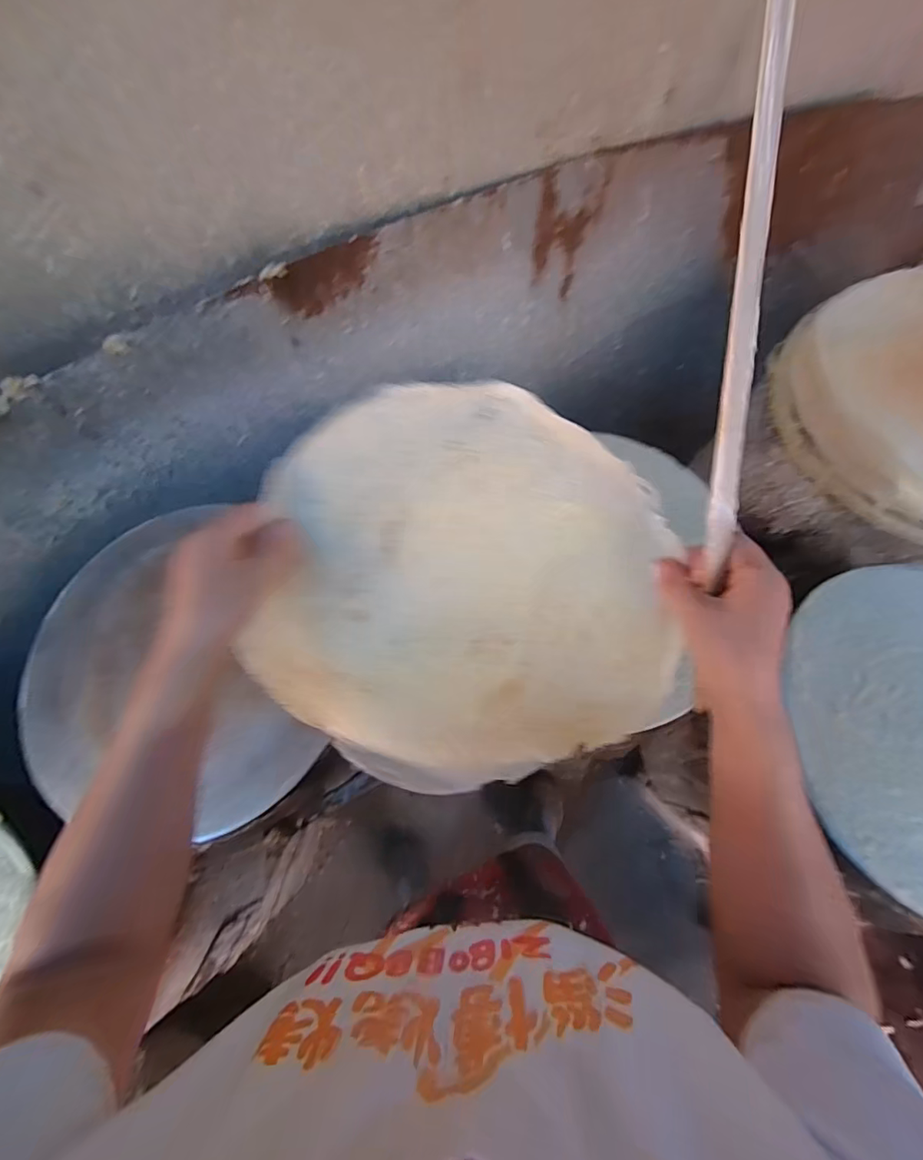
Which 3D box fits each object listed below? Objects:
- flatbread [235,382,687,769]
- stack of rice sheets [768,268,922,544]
[{"bbox_3d":[0.007,0.028,0.398,0.325,0.048,0.332,2,113,4],"label":"flatbread"},{"bbox_3d":[0.633,-0.229,0.625,0.385,0.072,0.381,-12,70,-4],"label":"stack of rice sheets"}]

